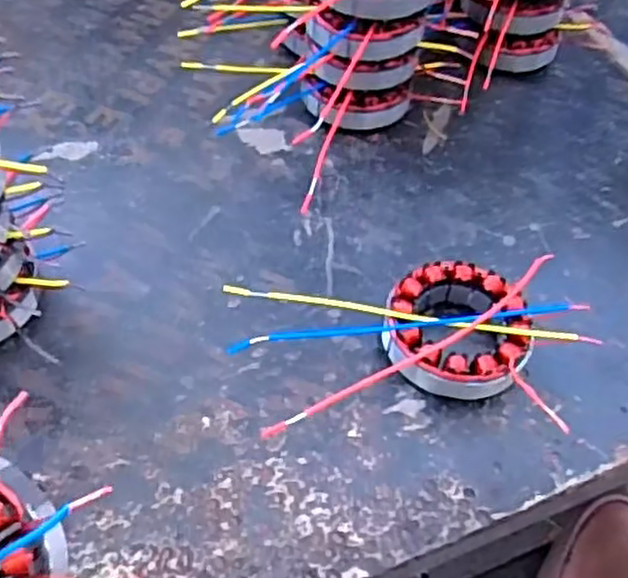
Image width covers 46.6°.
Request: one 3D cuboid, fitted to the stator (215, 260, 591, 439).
[{"bbox_3d":[0.060,0.030,0.436,0.215,0.039,0.115,1,51,-5],"label":"stator"}]

